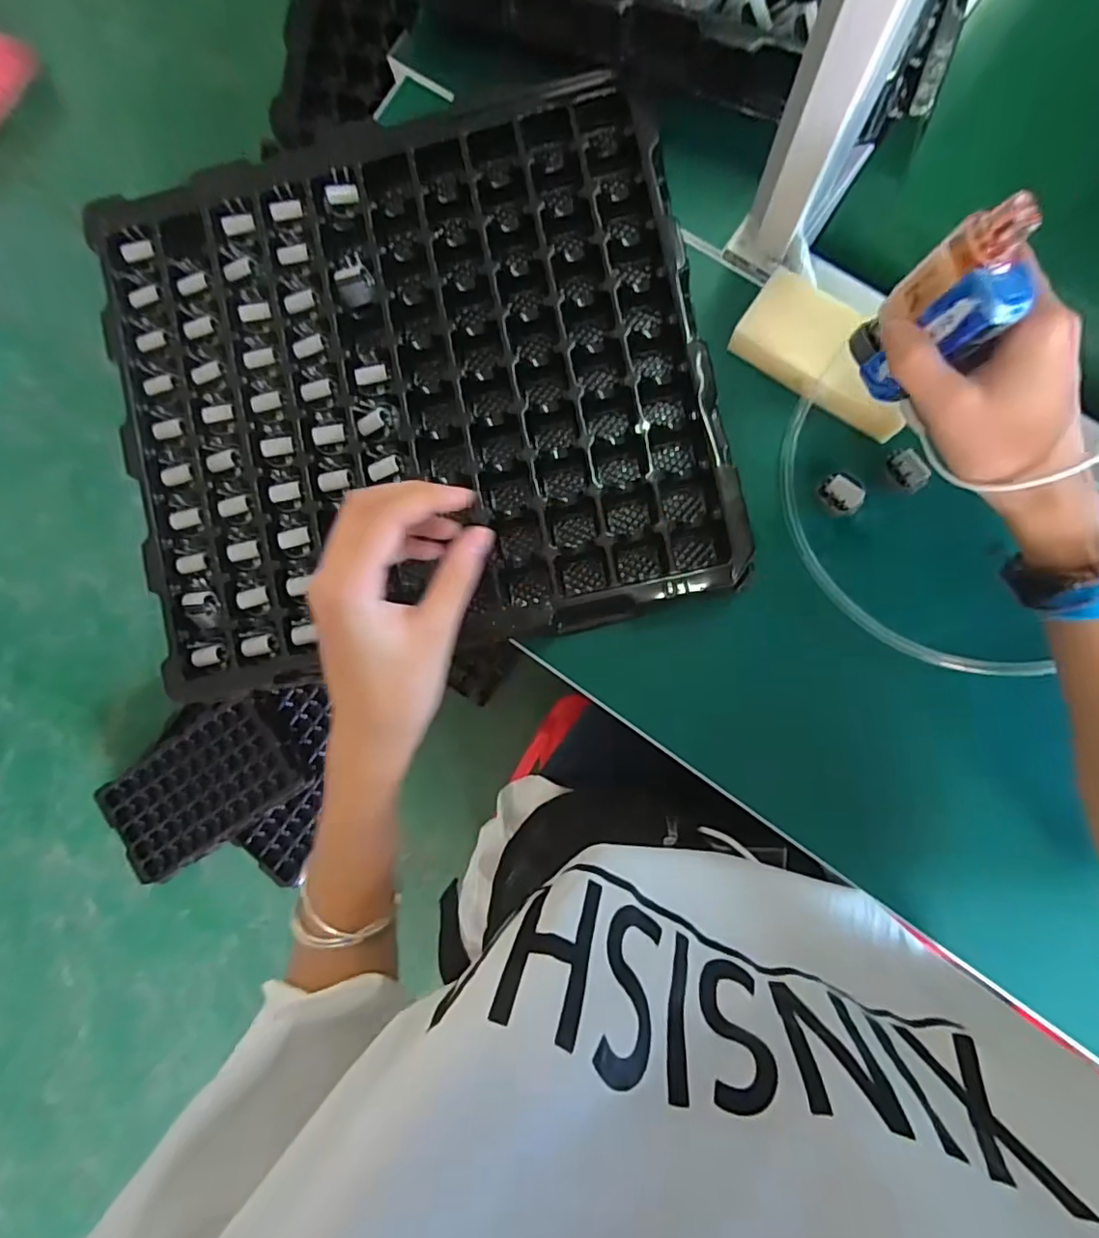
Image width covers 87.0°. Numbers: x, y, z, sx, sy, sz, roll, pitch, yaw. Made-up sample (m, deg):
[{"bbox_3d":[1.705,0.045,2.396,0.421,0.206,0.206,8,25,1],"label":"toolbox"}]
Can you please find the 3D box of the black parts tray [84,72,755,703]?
[{"bbox_3d":[-0.096,-0.150,0.388,0.377,0.036,0.344,-12,86,3],"label":"black parts tray"}]

